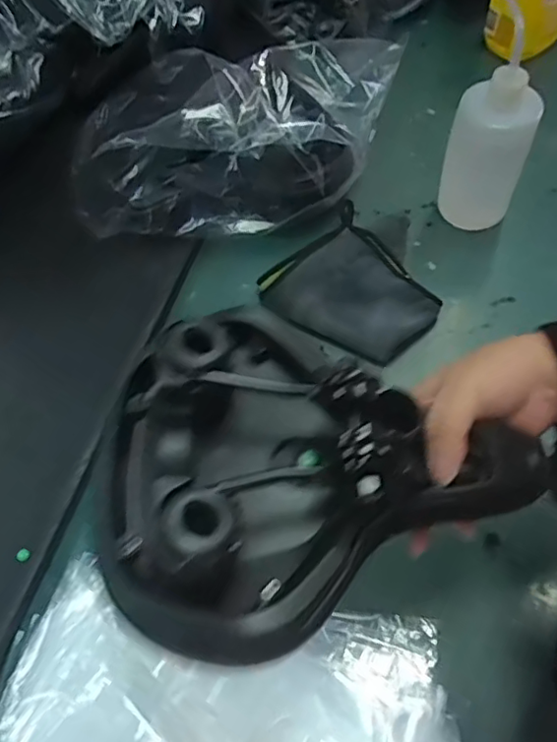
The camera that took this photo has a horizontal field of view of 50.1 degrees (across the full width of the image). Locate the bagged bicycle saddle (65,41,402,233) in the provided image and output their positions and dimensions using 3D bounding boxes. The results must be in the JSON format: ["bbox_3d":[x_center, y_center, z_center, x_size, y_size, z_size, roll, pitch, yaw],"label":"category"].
[{"bbox_3d":[-0.031,-0.242,0.647,0.377,0.110,0.168,-23,62,-8],"label":"bagged bicycle saddle"}]

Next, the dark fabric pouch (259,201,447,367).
[{"bbox_3d":[0.076,-0.083,0.612,0.161,0.049,0.134,40,71,22],"label":"dark fabric pouch"}]

